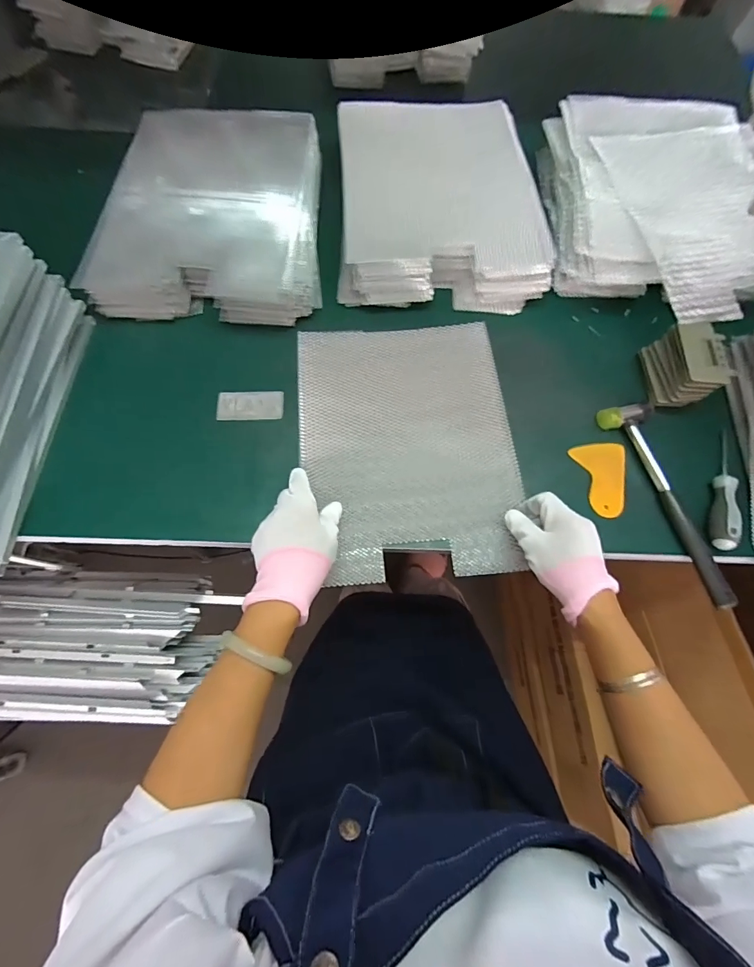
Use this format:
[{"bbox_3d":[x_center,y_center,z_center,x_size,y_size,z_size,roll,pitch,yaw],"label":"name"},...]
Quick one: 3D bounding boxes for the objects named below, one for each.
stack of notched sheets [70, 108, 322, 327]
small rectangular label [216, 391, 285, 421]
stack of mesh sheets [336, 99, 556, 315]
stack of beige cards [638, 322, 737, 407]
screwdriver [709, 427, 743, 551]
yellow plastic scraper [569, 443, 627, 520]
[{"bbox_3d":[-0.216,-0.386,0.575,0.276,0.070,0.345,2,68,-1],"label":"stack of notched sheets"},{"bbox_3d":[-0.158,-0.099,0.515,0.081,0.007,0.048,-1,58,2],"label":"small rectangular label"},{"bbox_3d":[0.088,-0.409,0.601,0.280,0.081,0.326,0,69,-2],"label":"stack of mesh sheets"},{"bbox_3d":[0.379,-0.145,0.507,0.057,0.067,0.092,1,69,-2],"label":"stack of beige cards"},{"bbox_3d":[0.398,0.000,0.469,0.024,0.021,0.152,19,69,5],"label":"screwdriver"},{"bbox_3d":[0.270,-0.005,0.488,0.059,0.009,0.091,-5,72,4],"label":"yellow plastic scraper"}]

